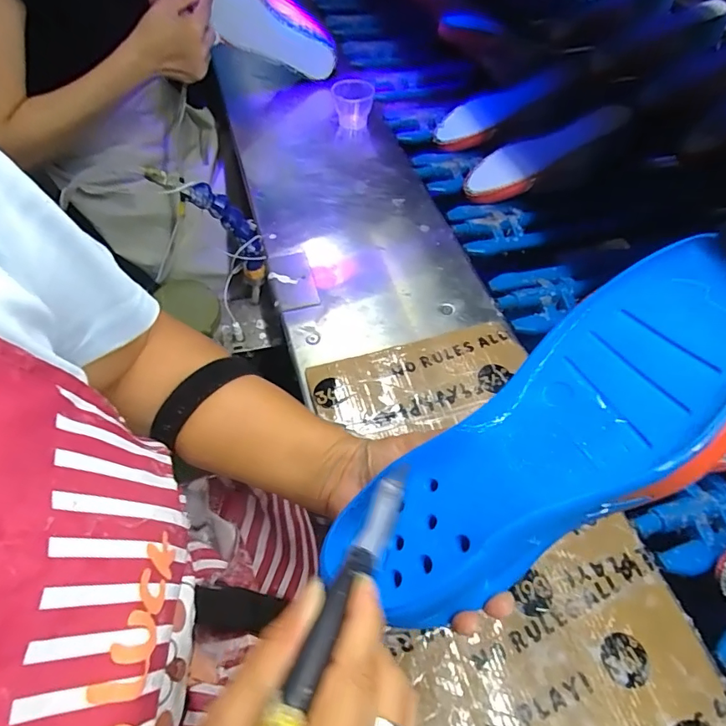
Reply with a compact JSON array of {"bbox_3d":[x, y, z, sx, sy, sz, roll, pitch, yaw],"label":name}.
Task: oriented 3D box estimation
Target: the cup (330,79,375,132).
[{"bbox_3d":[-0.016,-0.392,0.745,0.064,0.068,0.050,-3,48,-2],"label":"cup"}]

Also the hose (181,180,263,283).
[{"bbox_3d":[-0.138,-0.141,0.514,0.038,0.133,0.023,-19,55,12],"label":"hose"}]

